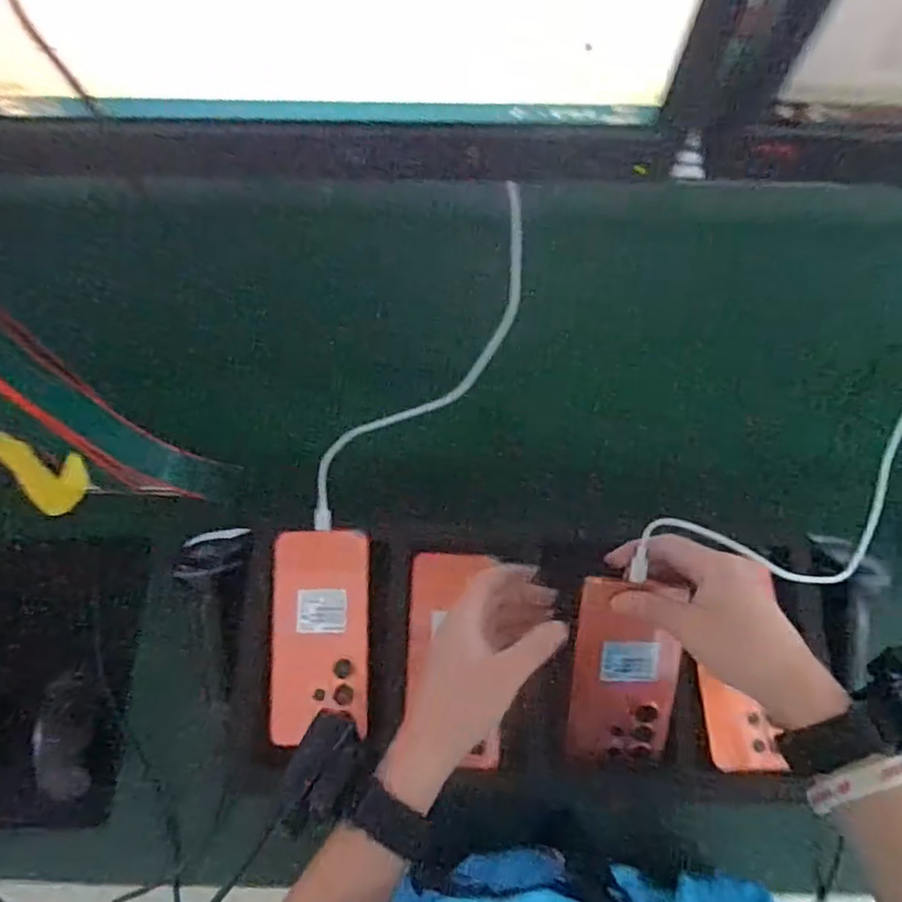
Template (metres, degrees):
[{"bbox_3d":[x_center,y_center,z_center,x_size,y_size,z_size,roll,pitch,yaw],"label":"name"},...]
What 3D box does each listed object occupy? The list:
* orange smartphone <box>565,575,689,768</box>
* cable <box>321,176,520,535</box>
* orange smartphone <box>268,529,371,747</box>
[{"bbox_3d":[0.132,0.167,0.483,0.078,0.016,0.163,2,112,3],"label":"orange smartphone"},{"bbox_3d":[-0.032,-0.051,0.494,0.311,0.042,0.058,-45,70,27],"label":"cable"},{"bbox_3d":[-0.108,0.149,0.530,0.079,0.008,0.162,-1,77,-2],"label":"orange smartphone"}]

